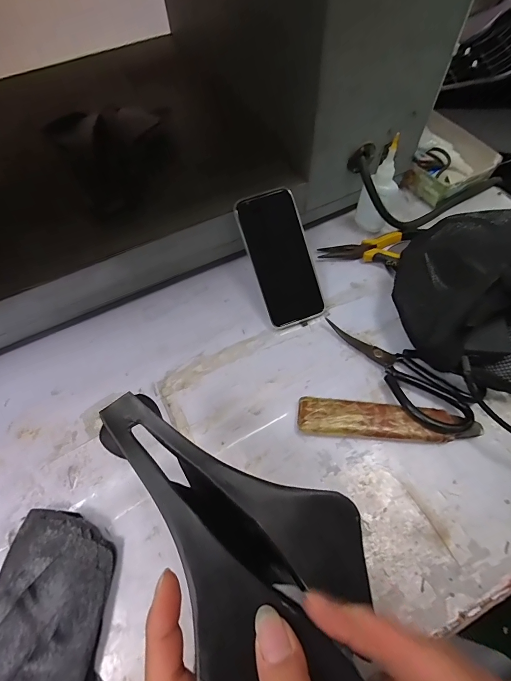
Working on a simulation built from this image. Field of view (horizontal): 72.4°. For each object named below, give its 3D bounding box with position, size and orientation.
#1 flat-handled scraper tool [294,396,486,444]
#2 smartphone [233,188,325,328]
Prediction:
[{"bbox_3d":[0.142,0.087,0.377,0.187,0.020,0.039,3,61,5],"label":"flat-handled scraper tool"},{"bbox_3d":[0.035,-0.102,0.436,0.081,0.008,0.161,-22,100,-9],"label":"smartphone"}]

